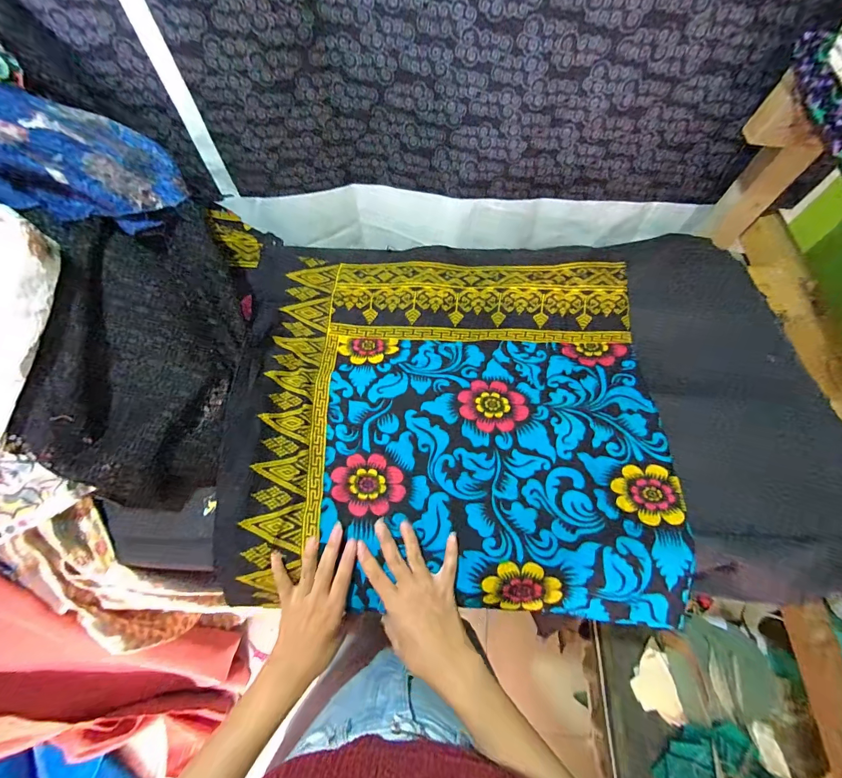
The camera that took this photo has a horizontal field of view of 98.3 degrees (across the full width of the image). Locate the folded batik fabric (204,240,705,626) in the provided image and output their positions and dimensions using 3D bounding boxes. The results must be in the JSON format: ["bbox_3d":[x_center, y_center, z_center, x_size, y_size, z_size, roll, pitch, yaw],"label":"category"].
[{"bbox_3d":[0.041,0.025,0.476,0.521,0.049,0.480,3,67,0],"label":"folded batik fabric"}]

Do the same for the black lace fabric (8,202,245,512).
[{"bbox_3d":[-0.300,-0.056,0.426,0.158,0.142,0.356,4,67,0],"label":"black lace fabric"}]

